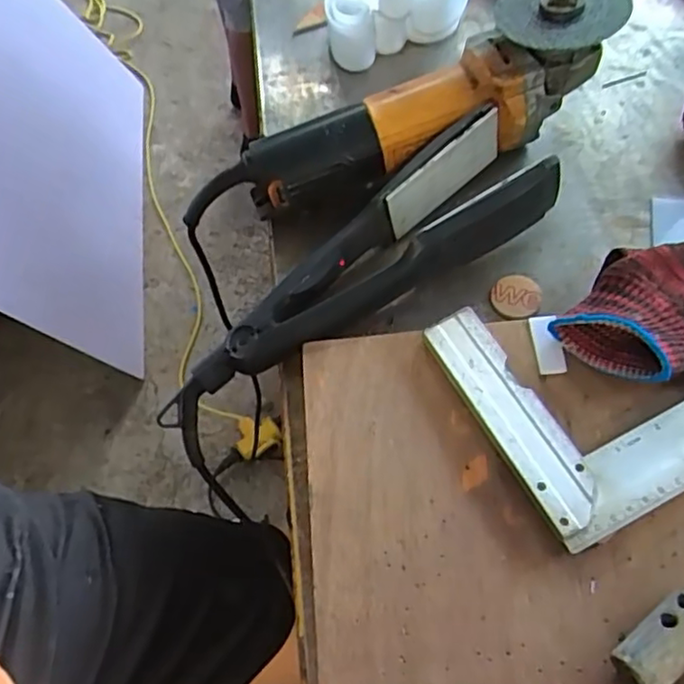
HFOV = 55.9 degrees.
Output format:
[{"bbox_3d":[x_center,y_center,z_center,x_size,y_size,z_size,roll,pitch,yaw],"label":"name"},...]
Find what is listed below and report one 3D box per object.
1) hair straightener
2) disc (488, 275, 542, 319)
[{"bbox_3d":[0.016,-0.056,0.427,0.268,0.055,0.078,-34,62,-12],"label":"hair straightener"},{"bbox_3d":[0.118,-0.031,0.438,0.032,0.005,0.033,-4,61,7],"label":"disc"}]

